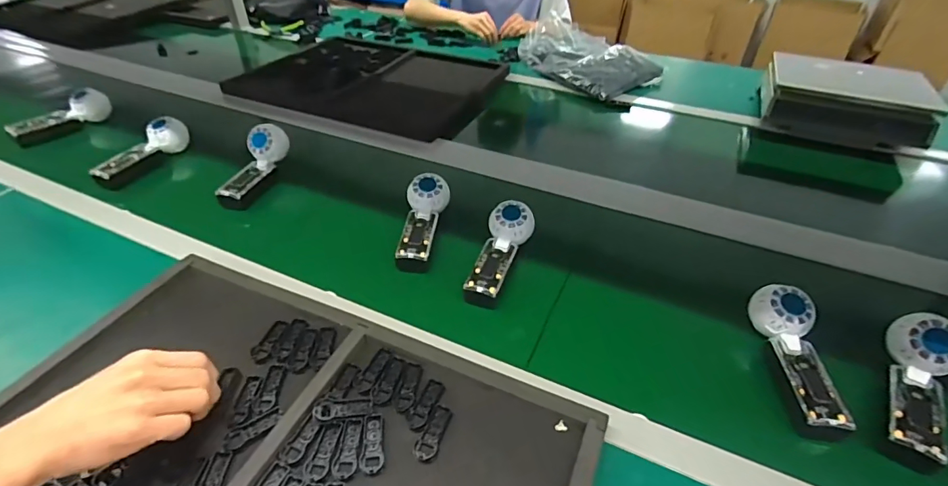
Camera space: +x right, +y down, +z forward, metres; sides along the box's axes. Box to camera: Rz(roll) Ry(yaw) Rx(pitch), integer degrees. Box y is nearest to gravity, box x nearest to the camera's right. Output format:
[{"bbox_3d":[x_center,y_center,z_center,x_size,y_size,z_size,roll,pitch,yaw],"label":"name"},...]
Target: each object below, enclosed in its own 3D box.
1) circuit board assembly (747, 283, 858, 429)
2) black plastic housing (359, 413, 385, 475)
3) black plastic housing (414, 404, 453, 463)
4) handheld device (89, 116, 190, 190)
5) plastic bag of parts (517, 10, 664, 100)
[{"bbox_3d":[0.352,0.121,0.501,0.049,0.049,0.158,5,50,-1],"label":"circuit board assembly"},{"bbox_3d":[-0.093,0.185,0.430,0.021,0.004,0.056,-3,41,-2],"label":"black plastic housing"},{"bbox_3d":[-0.037,0.180,0.439,0.021,0.004,0.054,15,44,18],"label":"black plastic housing"},{"bbox_3d":[-0.588,-0.163,0.821,0.061,0.059,0.175,14,43,17],"label":"handheld device"},{"bbox_3d":[0.280,-0.481,1.180,0.218,0.095,0.328,-31,49,-30],"label":"plastic bag of parts"}]

